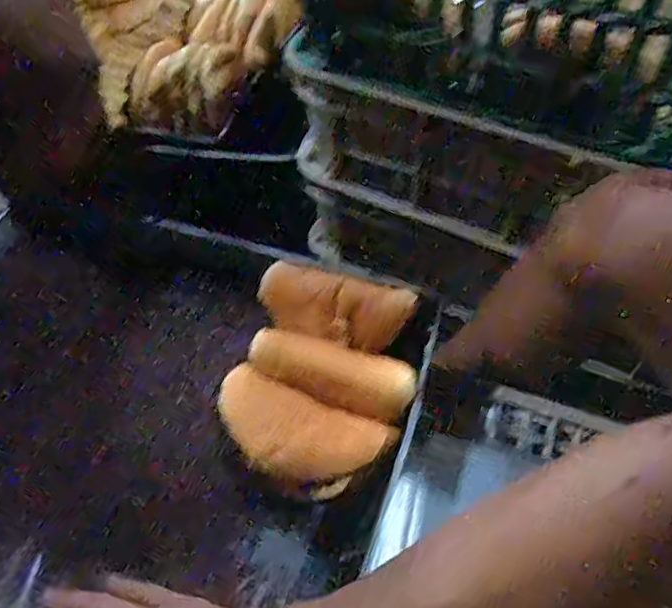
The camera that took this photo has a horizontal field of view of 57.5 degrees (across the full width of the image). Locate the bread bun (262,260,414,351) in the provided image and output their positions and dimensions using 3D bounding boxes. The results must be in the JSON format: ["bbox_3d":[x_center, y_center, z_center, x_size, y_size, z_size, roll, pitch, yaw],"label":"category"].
[{"bbox_3d":[0.001,0.002,0.566,0.139,0.040,0.063,15,90,16],"label":"bread bun"}]

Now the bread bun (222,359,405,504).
[{"bbox_3d":[-0.031,0.110,0.502,0.145,0.040,0.075,19,55,15],"label":"bread bun"}]

